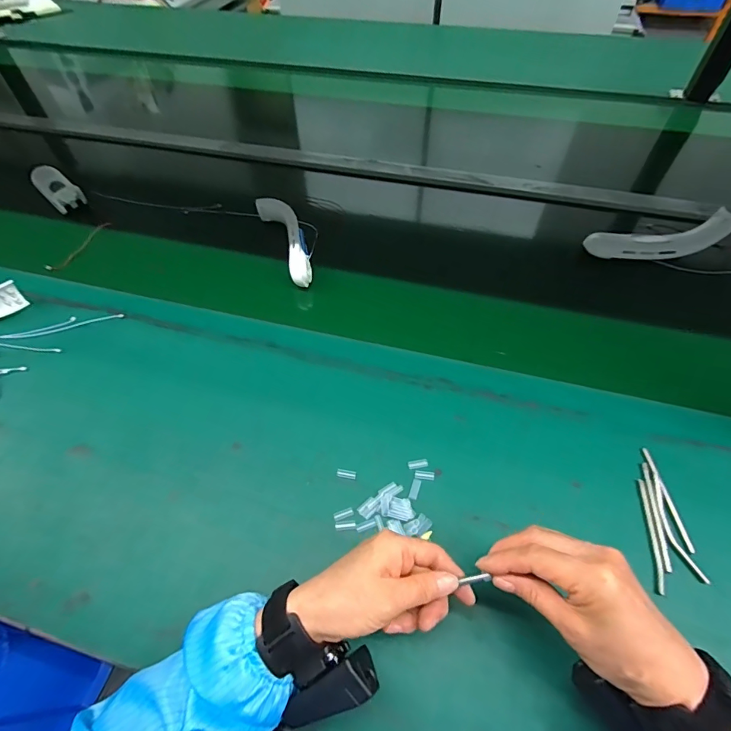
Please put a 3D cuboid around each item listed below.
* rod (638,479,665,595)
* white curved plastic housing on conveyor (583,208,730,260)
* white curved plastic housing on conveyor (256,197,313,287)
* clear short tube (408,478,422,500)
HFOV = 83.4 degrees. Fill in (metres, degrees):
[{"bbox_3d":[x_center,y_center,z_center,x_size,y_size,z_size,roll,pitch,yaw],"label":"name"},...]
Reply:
[{"bbox_3d":[0.279,0.163,0.400,0.007,0.004,0.106,8,57,7],"label":"rod"},{"bbox_3d":[0.446,-0.192,0.624,0.205,0.054,0.042,-6,56,-2],"label":"white curved plastic housing on conveyor"},{"bbox_3d":[-0.119,-0.198,0.640,0.048,0.038,0.184,-22,58,-12],"label":"white curved plastic housing on conveyor"},{"bbox_3d":[0.052,0.130,0.430,0.009,0.004,0.022,15,58,12],"label":"clear short tube"}]

